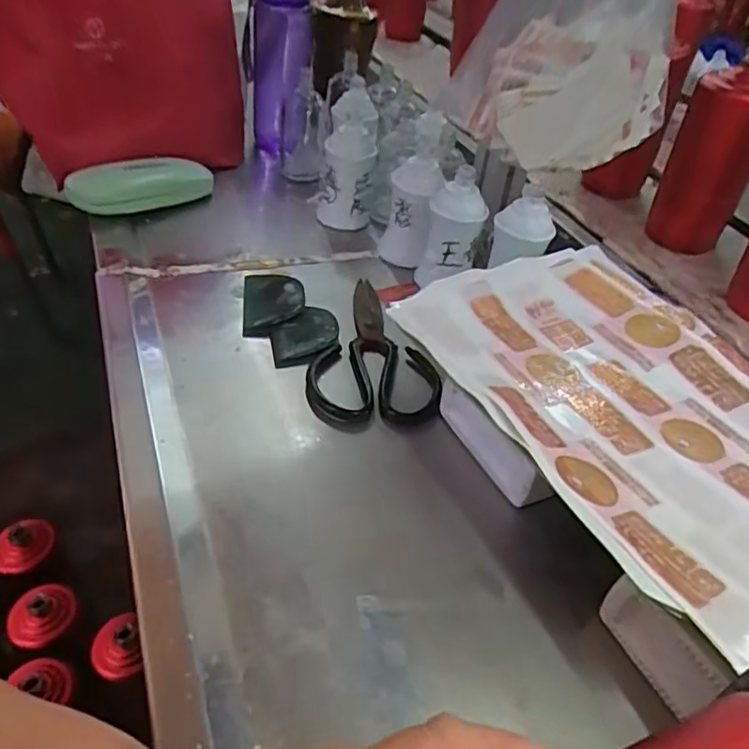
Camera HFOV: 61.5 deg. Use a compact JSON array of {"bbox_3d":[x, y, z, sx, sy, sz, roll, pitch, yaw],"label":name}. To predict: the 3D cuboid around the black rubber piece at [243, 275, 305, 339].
[{"bbox_3d":[-0.089,-0.065,0.558,0.052,0.008,0.085,-2,42,-8],"label":"black rubber piece"}]

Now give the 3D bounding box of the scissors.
[{"bbox_3d":[-0.014,-0.031,0.546,0.102,0.014,0.199,-5,43,-12],"label":"scissors"}]

